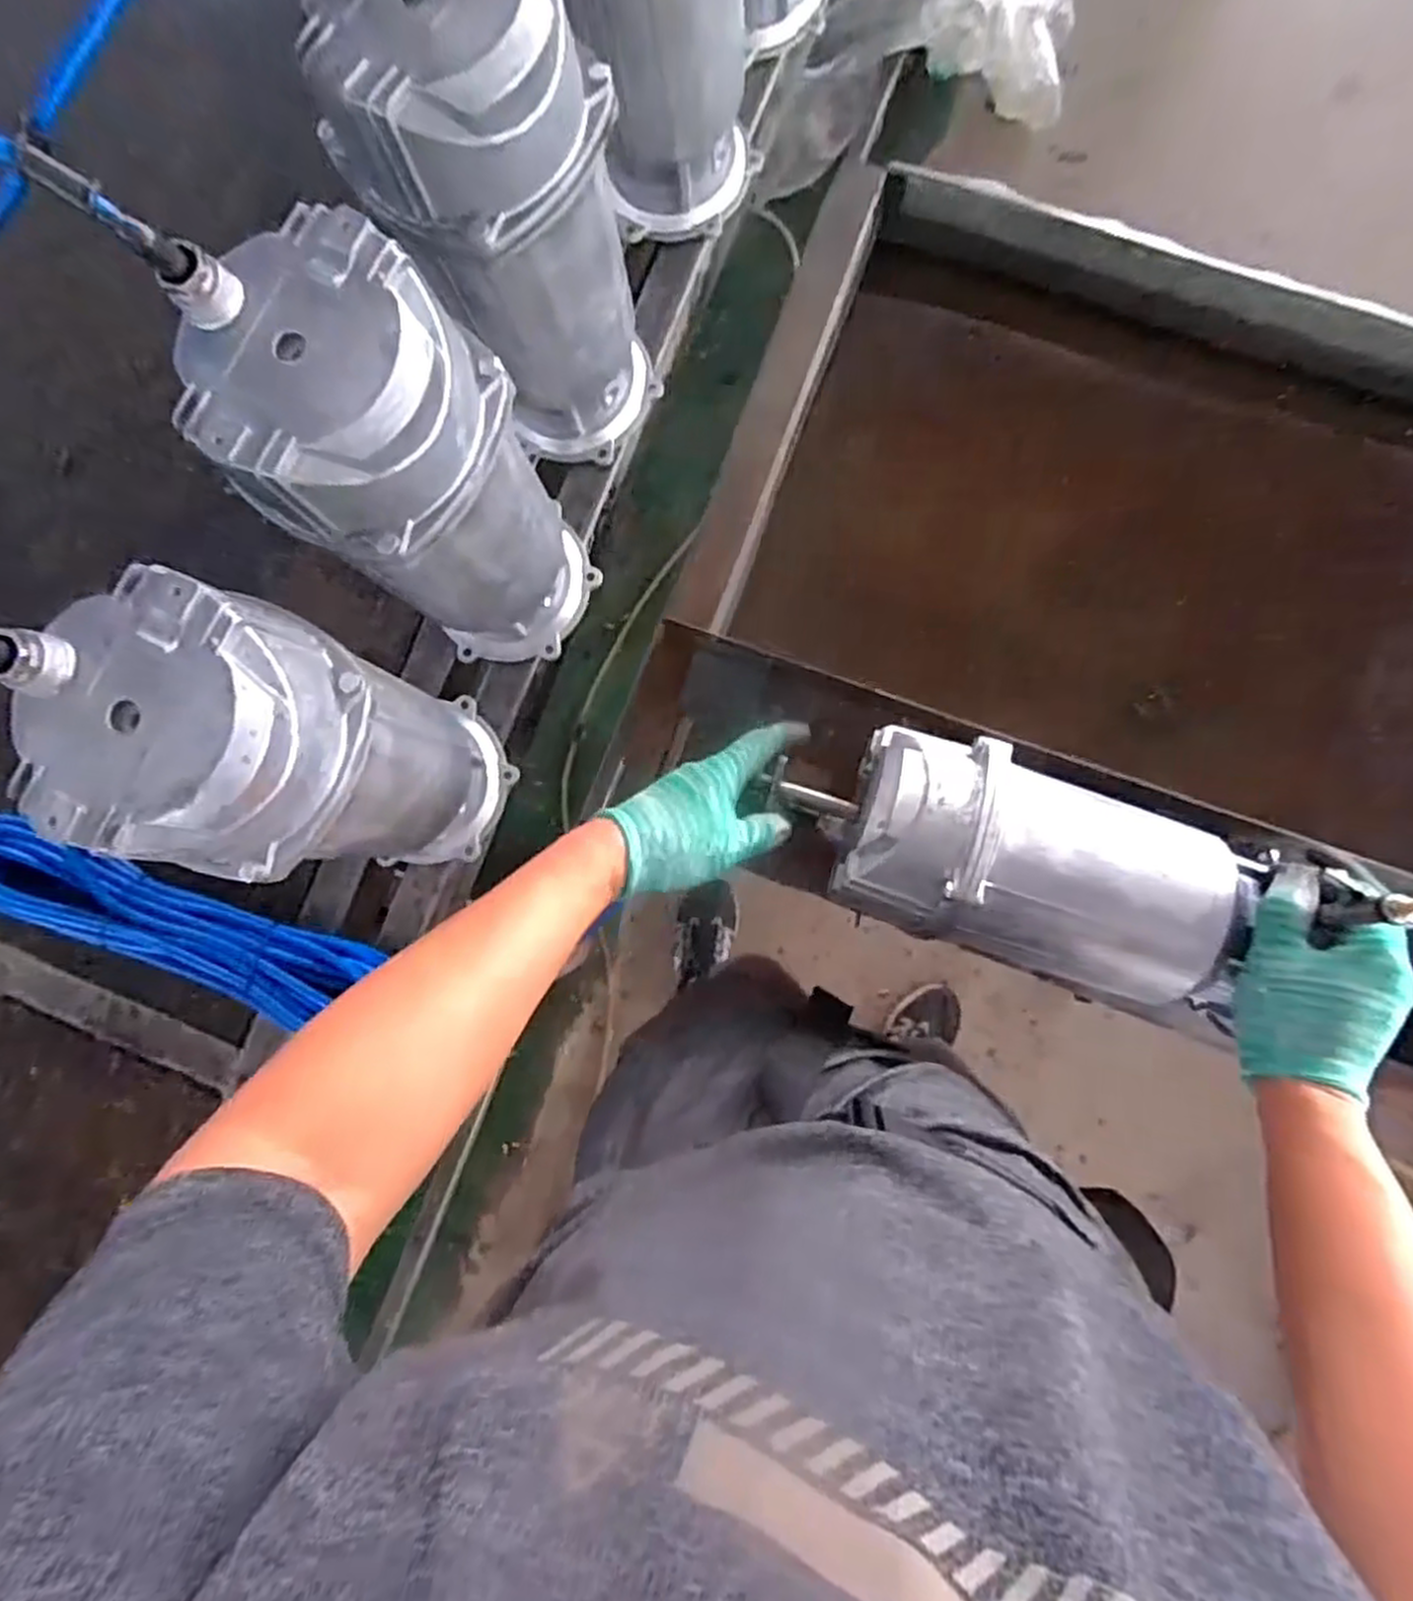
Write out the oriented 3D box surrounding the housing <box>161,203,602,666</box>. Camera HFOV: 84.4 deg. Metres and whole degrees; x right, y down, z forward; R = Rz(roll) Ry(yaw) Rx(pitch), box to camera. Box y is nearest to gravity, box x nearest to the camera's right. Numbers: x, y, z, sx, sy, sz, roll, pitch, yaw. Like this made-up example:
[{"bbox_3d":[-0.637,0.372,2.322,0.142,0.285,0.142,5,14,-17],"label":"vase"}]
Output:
[{"bbox_3d":[-0.156,-0.177,0.473,0.129,0.292,0.113,-38,84,0],"label":"housing"}]

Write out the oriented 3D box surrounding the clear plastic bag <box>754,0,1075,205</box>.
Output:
[{"bbox_3d":[0.375,-1.320,1.395,0.558,0.246,0.258,-3,85,3],"label":"clear plastic bag"}]

